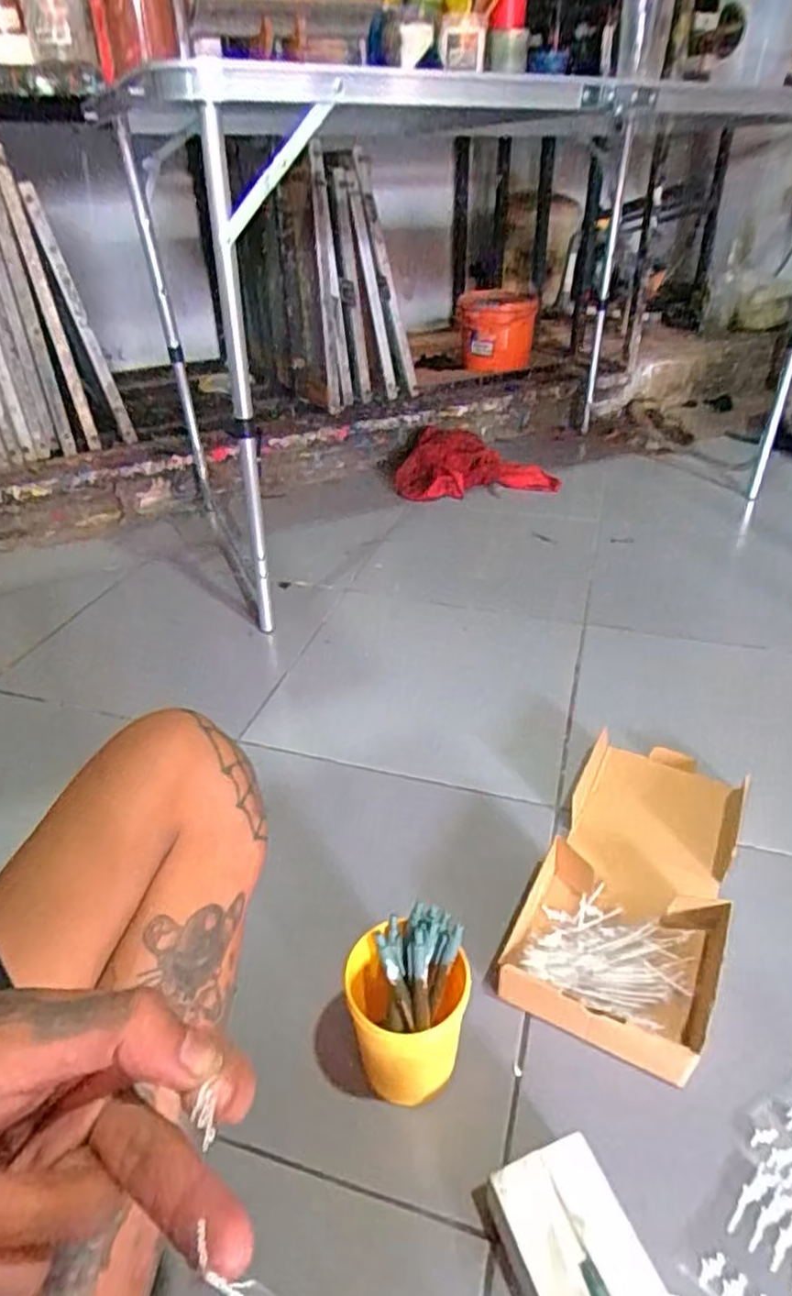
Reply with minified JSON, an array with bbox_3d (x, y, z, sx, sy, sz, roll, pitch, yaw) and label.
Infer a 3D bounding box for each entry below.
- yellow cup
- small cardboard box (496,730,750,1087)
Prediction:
[{"bbox_3d":[0.008,0.283,0.522,0.090,0.127,0.080,8,35,13],"label":"yellow cup"},{"bbox_3d":[0.243,0.219,0.692,0.164,0.050,0.363,16,40,24],"label":"small cardboard box"}]

